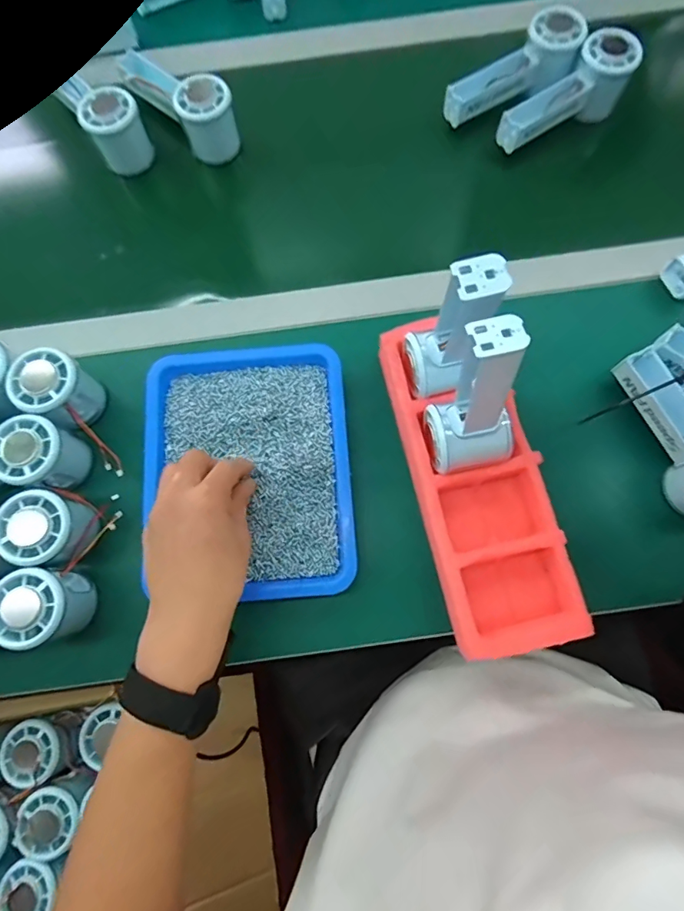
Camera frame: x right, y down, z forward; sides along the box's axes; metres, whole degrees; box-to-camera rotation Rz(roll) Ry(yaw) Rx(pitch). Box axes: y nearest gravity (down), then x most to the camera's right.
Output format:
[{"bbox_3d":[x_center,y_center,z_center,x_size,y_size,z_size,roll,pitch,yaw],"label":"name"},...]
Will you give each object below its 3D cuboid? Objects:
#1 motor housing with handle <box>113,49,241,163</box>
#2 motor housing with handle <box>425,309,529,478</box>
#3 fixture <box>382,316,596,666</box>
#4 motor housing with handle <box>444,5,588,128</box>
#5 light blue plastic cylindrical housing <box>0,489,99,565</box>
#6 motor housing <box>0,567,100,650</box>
[{"bbox_3d":[-0.179,-0.388,0.505,0.151,0.055,0.055,42,80,11],"label":"motor housing with handle"},{"bbox_3d":[0.098,-0.037,0.327,0.062,0.124,0.066,-11,75,-1],"label":"motor housing with handle"},{"bbox_3d":[0.109,0.018,0.401,0.105,0.063,0.276,-13,75,-2],"label":"fixture"},{"bbox_3d":[0.177,-0.413,0.502,0.145,0.059,0.054,-23,75,-4],"label":"motor housing with handle"},{"bbox_3d":[-0.240,0.059,0.383,0.054,0.055,0.056,0,75,2],"label":"light blue plastic cylindrical housing"},{"bbox_3d":[-0.235,0.118,0.368,0.058,0.055,0.054,0,75,2],"label":"motor housing"}]

